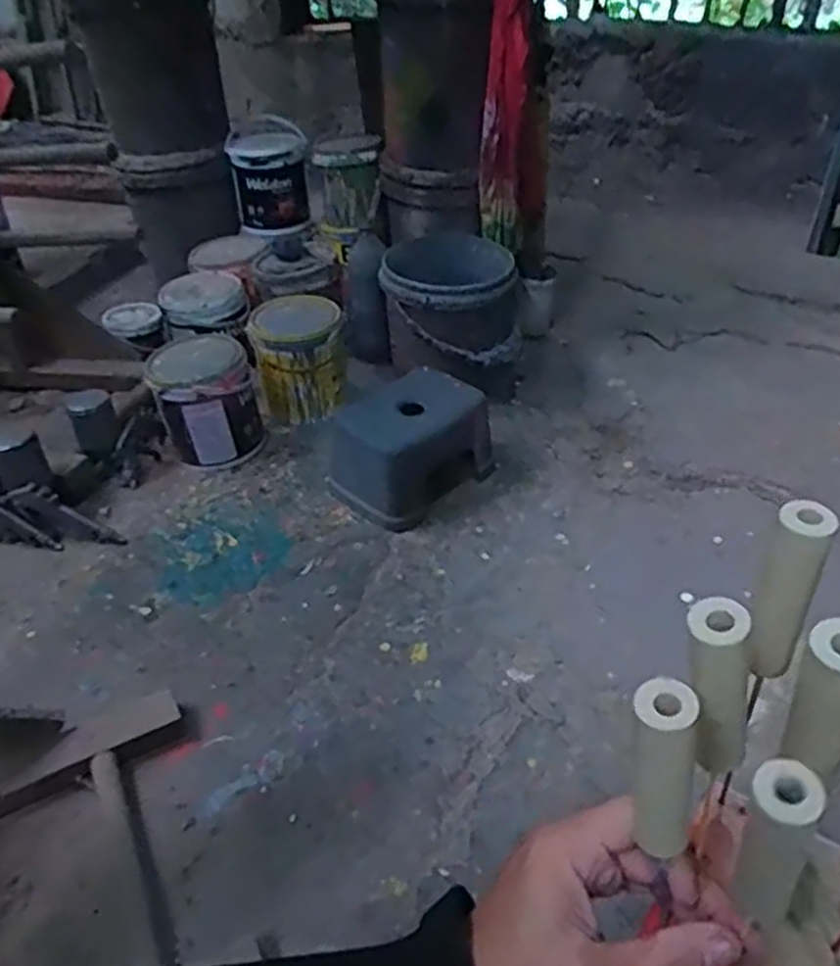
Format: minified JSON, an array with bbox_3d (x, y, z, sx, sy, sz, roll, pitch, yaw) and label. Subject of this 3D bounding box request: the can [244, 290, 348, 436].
[{"bbox_3d":[-0.244,-0.238,1.575,0.186,0.203,0.205,-9,40,-6],"label":"can"}]

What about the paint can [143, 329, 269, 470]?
[{"bbox_3d":[-0.407,-0.158,1.488,0.178,0.207,0.183,-3,40,2],"label":"paint can"}]

